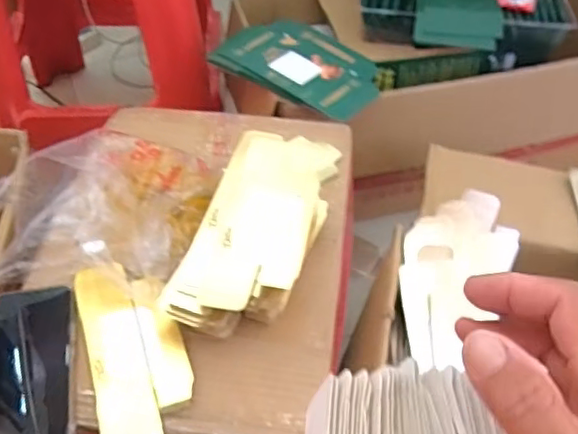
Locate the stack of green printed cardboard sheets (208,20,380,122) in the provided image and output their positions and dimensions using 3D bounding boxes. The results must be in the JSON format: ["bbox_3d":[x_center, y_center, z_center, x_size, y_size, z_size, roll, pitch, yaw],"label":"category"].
[{"bbox_3d":[0.023,-0.216,0.844,0.223,0.019,0.155,26,55,18],"label":"stack of green printed cardboard sheets"}]

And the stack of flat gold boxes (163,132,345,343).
[{"bbox_3d":[-0.030,0.022,0.586,0.102,0.069,0.212,16,52,11],"label":"stack of flat gold boxes"}]

